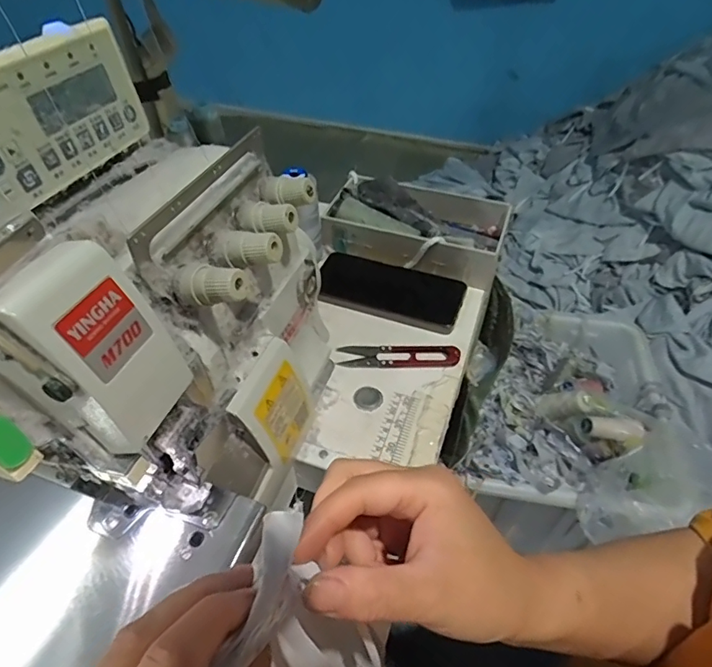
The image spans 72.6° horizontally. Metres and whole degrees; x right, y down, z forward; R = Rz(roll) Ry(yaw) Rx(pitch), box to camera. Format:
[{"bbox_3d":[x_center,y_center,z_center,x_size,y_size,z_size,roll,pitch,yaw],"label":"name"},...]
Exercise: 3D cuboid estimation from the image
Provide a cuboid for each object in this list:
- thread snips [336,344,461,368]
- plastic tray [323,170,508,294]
[{"bbox_3d":[0.042,0.022,0.471,0.115,0.007,0.026,1,47,0],"label":"thread snips"},{"bbox_3d":[0.074,-0.134,0.586,0.205,0.043,0.132,17,49,14],"label":"plastic tray"}]

